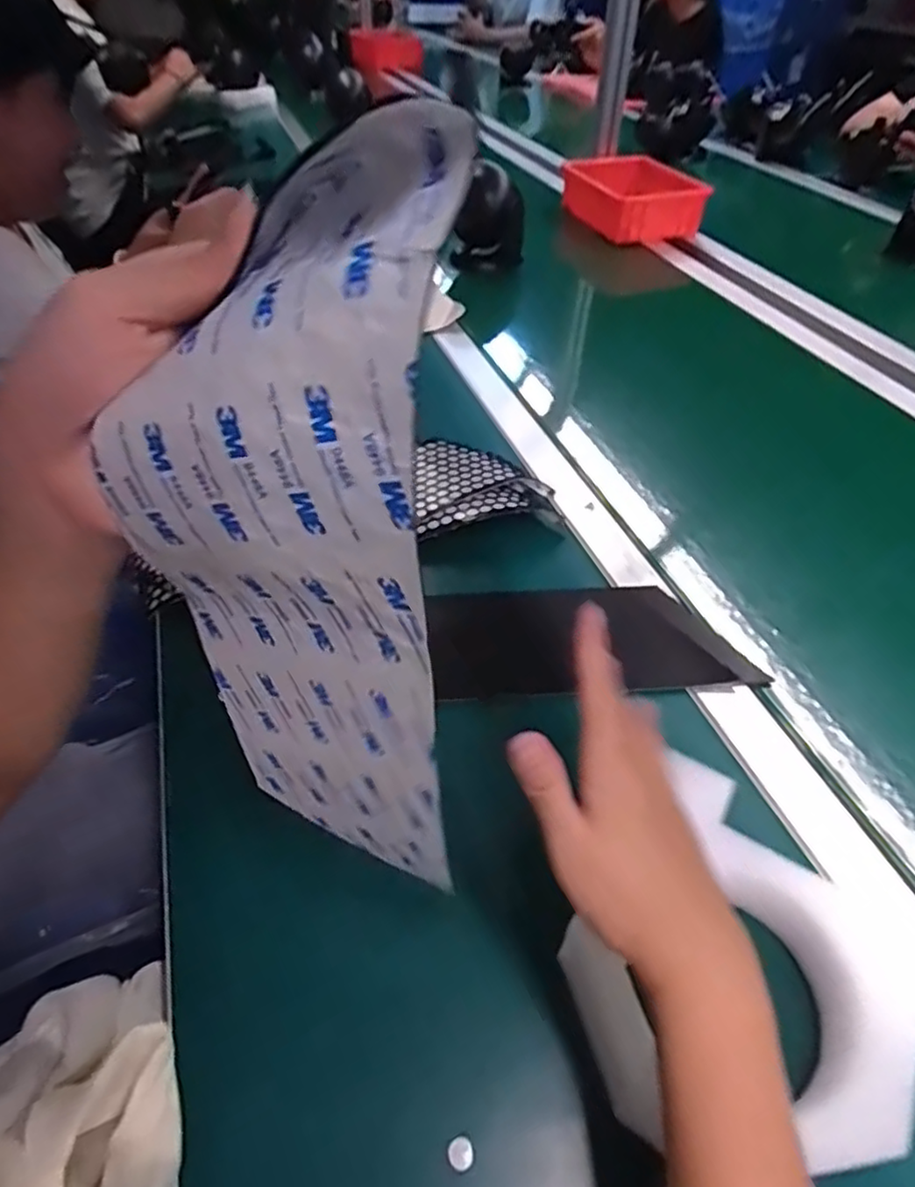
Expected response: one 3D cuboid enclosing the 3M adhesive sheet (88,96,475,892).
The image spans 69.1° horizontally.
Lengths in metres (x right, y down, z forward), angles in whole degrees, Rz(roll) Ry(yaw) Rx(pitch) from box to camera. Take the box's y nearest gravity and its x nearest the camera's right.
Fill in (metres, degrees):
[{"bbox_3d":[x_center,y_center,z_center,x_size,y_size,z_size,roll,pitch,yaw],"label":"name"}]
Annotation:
[{"bbox_3d":[-0.048,0.010,0.226,0.102,0.286,0.042,16,45,9],"label":"3M adhesive sheet"}]

